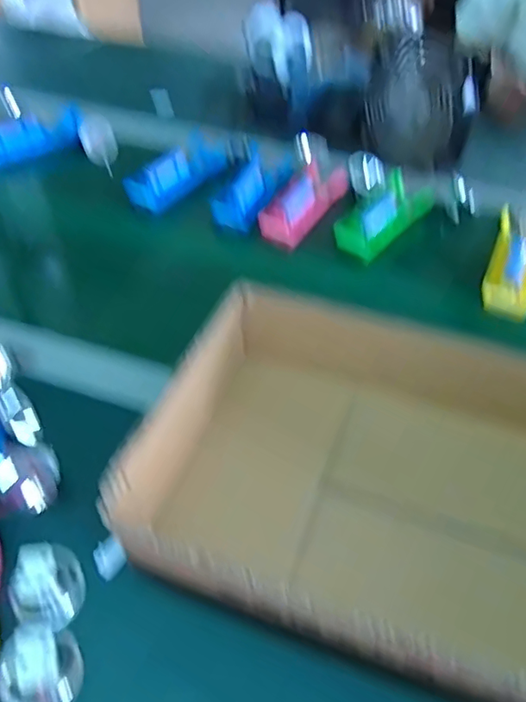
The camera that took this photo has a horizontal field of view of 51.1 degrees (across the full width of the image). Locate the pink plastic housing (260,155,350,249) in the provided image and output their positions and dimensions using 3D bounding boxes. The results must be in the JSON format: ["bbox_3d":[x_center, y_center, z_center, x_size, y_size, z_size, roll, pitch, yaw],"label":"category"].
[{"bbox_3d":[0.050,-0.185,0.687,0.063,0.036,0.152,27,48,20],"label":"pink plastic housing"}]

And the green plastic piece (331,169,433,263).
[{"bbox_3d":[0.148,-0.162,0.663,0.061,0.045,0.148,30,50,23],"label":"green plastic piece"}]

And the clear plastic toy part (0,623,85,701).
[{"bbox_3d":[-0.127,0.181,0.312,0.043,0.038,0.043,3,45,-3],"label":"clear plastic toy part"}]

